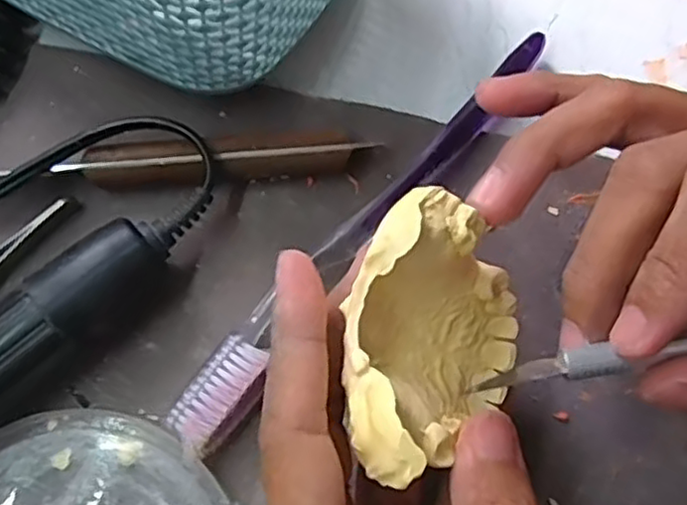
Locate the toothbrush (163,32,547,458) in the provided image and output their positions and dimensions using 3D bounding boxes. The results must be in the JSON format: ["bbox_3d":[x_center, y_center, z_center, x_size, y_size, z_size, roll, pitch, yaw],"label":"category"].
[{"bbox_3d":[0.010,-0.012,0.232,0.020,0.017,0.188,38,75,11],"label":"toothbrush"}]

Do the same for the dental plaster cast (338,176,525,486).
[{"bbox_3d":[0.020,0.023,0.167,0.045,0.047,0.060,33,74,10],"label":"dental plaster cast"}]

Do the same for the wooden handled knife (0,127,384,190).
[{"bbox_3d":[-0.061,-0.030,0.237,0.131,0.017,0.014,-3,71,-2],"label":"wooden handled knife"}]

